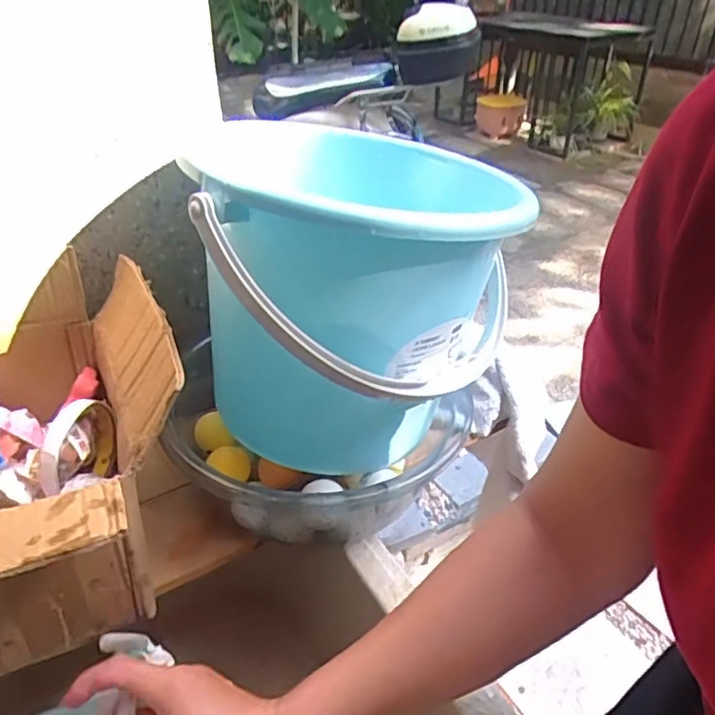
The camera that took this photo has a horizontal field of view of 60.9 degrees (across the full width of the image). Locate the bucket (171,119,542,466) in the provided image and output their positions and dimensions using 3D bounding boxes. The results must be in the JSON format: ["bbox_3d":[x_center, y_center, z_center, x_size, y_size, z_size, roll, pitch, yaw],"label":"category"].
[{"bbox_3d":[-0.019,-0.072,0.525,0.221,0.232,0.293,-10,36,-15],"label":"bucket"}]

